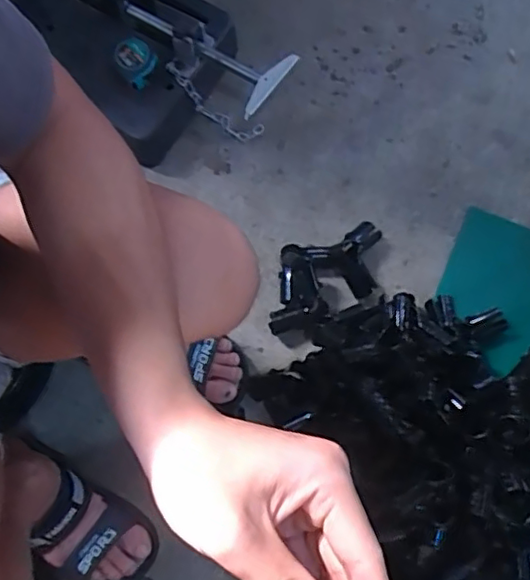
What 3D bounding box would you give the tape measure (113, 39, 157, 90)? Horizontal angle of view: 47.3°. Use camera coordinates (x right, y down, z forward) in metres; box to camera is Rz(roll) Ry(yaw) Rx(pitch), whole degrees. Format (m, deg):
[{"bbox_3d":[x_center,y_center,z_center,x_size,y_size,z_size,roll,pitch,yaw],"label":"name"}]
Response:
[{"bbox_3d":[-0.178,-0.312,0.828,0.051,0.035,0.055,0,76,1],"label":"tape measure"}]

